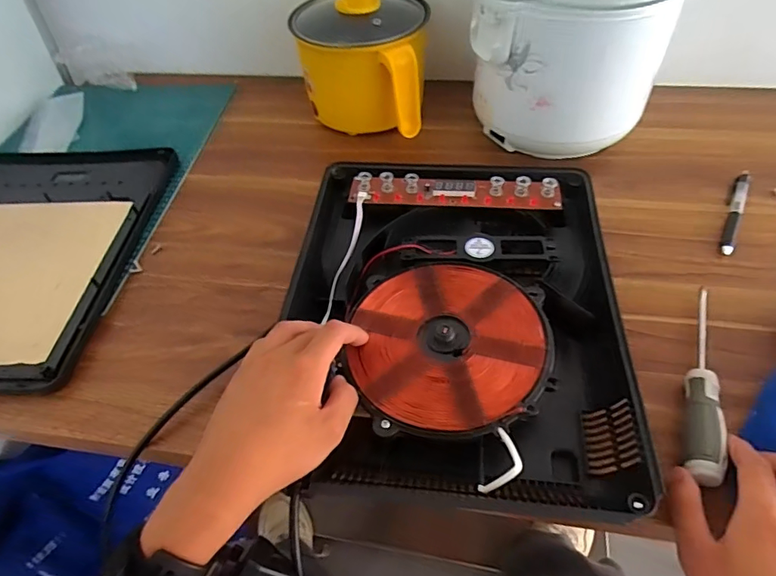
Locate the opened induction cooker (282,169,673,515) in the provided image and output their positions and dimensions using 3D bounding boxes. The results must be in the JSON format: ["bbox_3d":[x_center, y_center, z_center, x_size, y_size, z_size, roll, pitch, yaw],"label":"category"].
[{"bbox_3d":[0.053,0.013,0.420,0.267,0.052,0.332,2,49,6],"label":"opened induction cooker"}]

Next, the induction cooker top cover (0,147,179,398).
[{"bbox_3d":[-0.423,-0.048,0.535,0.303,0.024,0.339,3,49,7],"label":"induction cooker top cover"}]

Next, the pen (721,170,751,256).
[{"bbox_3d":[0.371,-0.083,0.518,0.015,0.012,0.146,22,54,21],"label":"pen"}]

